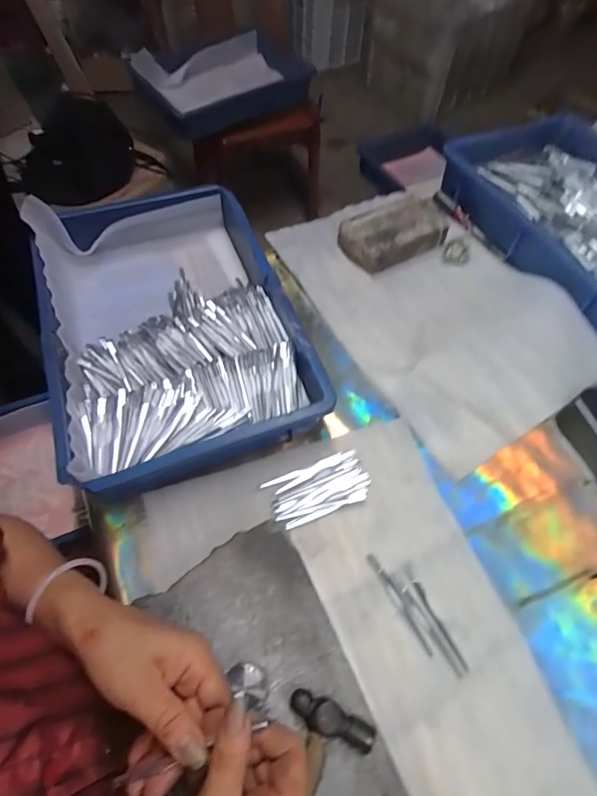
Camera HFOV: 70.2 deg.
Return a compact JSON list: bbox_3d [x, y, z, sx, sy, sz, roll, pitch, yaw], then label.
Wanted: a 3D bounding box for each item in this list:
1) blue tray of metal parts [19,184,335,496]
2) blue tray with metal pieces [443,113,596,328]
[{"bbox_3d":[-0.165,-0.103,0.555,0.285,0.077,0.430,-17,60,-12],"label":"blue tray of metal parts"},{"bbox_3d":[0.469,-0.293,0.688,0.317,0.078,0.435,-22,62,-15],"label":"blue tray with metal pieces"}]

